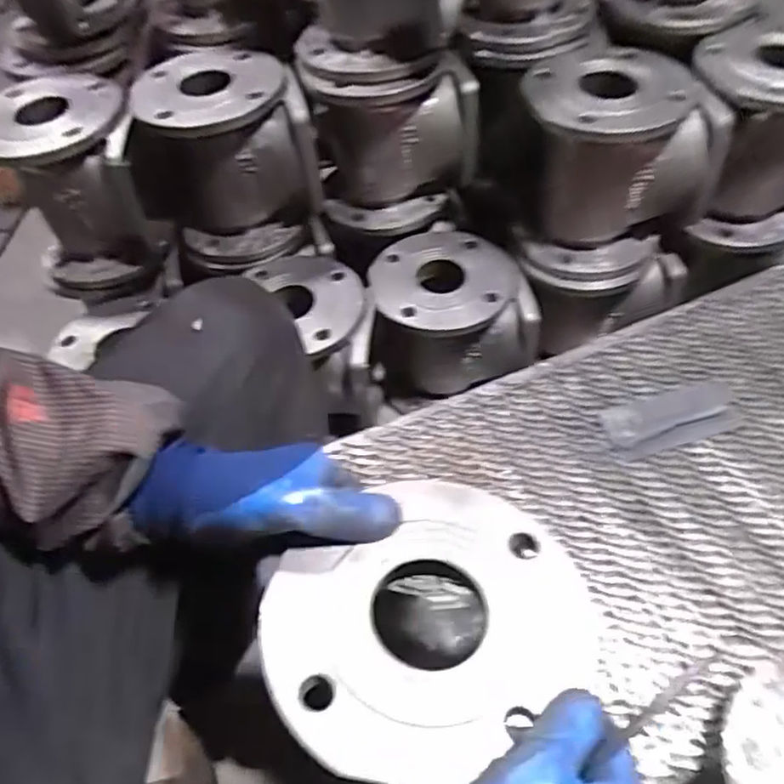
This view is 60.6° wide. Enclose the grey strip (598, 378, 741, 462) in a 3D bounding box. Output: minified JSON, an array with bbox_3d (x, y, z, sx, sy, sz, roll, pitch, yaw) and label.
[{"bbox_3d":[0.282,0.026,0.677,0.136,0.006,0.059,-16,52,-6],"label":"grey strip"}]

